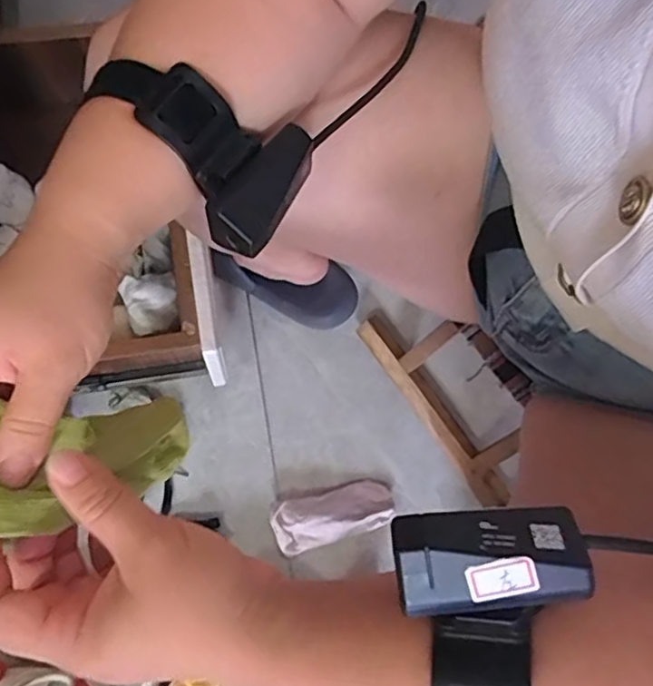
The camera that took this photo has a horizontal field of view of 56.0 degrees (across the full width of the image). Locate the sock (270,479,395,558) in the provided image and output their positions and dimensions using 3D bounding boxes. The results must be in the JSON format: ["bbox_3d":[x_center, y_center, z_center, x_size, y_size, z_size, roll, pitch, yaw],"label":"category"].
[{"bbox_3d":[0.009,0.212,0.764,0.148,0.037,0.061,-16,75,-6],"label":"sock"}]

